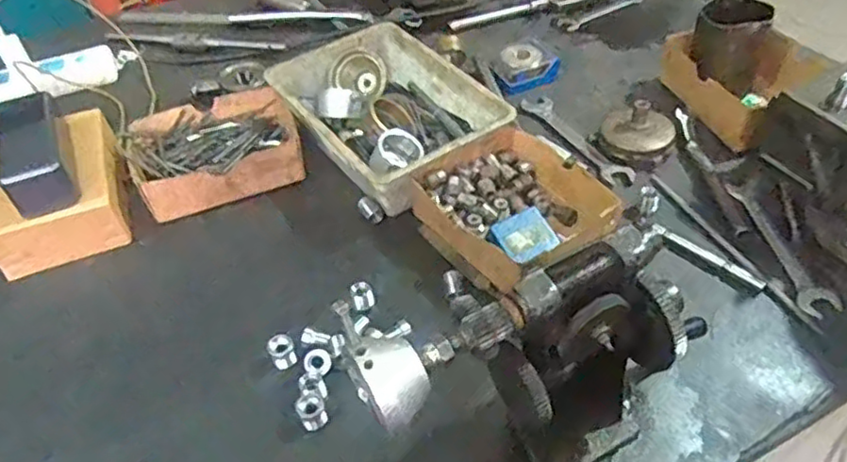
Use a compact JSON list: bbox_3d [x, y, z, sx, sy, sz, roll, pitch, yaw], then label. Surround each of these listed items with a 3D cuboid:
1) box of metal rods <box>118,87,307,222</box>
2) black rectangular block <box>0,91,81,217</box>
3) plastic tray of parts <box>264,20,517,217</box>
[{"bbox_3d":[-0.224,-0.086,0.714,0.178,0.049,0.139,-17,48,-13],"label":"box of metal rods"},{"bbox_3d":[-0.373,-0.076,0.629,0.056,0.046,0.129,-20,47,-15],"label":"black rectangular block"},{"bbox_3d":[-0.043,-0.128,0.723,0.169,0.075,0.246,-28,51,-22],"label":"plastic tray of parts"}]

